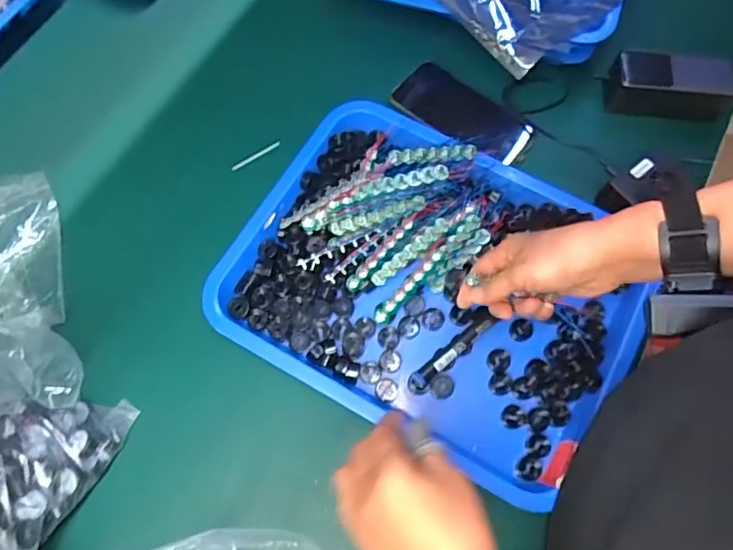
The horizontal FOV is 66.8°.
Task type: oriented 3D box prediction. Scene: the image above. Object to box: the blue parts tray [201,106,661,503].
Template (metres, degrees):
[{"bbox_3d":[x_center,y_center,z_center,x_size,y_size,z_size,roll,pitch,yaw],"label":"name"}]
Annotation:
[{"bbox_3d":[0.062,0.001,0.540,0.375,0.052,0.290,28,71,9],"label":"blue parts tray"}]

